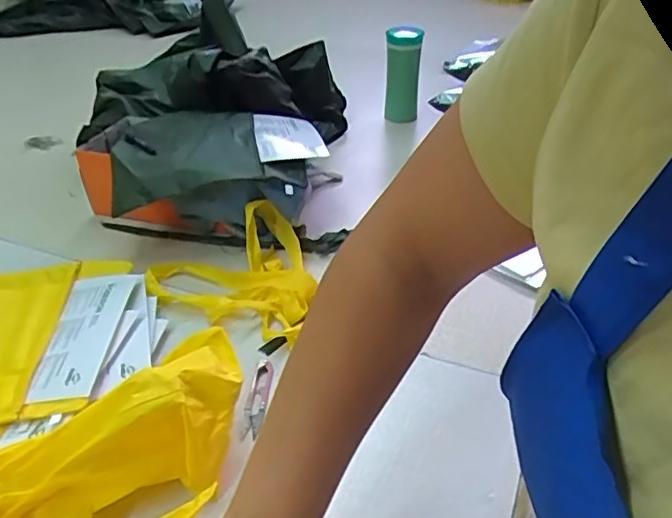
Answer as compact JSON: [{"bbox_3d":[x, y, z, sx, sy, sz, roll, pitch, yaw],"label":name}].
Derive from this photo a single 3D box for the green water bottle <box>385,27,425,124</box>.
[{"bbox_3d":[0.155,-0.418,1.338,0.074,0.207,0.068,4,36,8],"label":"green water bottle"}]

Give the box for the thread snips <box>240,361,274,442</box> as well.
[{"bbox_3d":[-0.086,0.153,0.642,0.022,0.009,0.109,2,36,4],"label":"thread snips"}]

